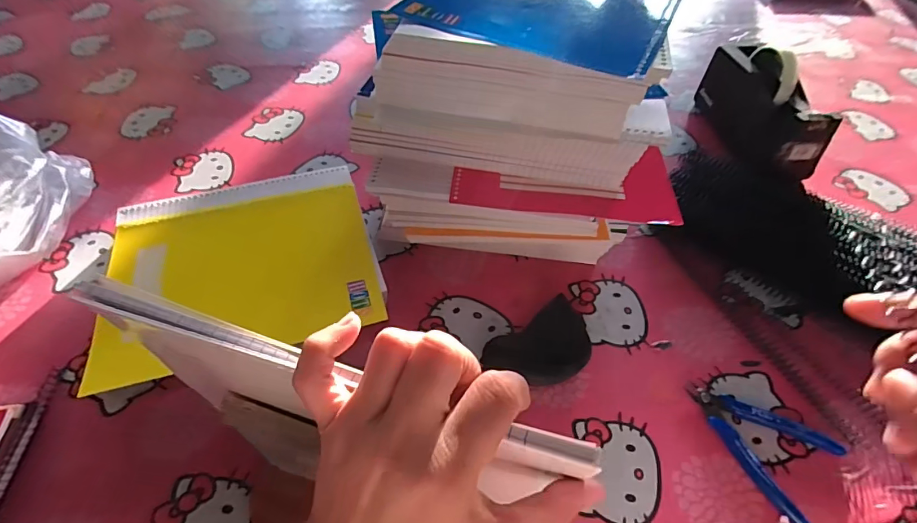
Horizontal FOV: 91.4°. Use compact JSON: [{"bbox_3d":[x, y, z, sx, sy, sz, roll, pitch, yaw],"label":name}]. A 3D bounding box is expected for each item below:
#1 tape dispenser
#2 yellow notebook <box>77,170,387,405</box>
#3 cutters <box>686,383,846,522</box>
[{"bbox_3d":[0.407,-0.210,0.606,0.065,0.110,0.201,-8,50,-8],"label":"tape dispenser"},{"bbox_3d":[-0.214,0.002,0.454,0.247,0.033,0.216,-13,51,-13],"label":"yellow notebook"},{"bbox_3d":[0.251,0.145,0.374,0.085,0.019,0.111,-35,59,-28],"label":"cutters"}]

